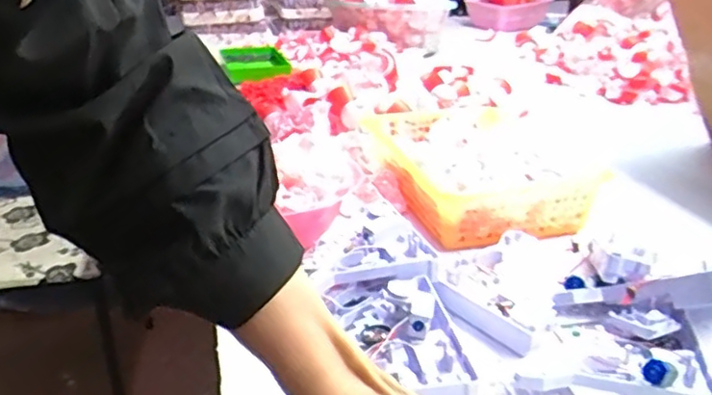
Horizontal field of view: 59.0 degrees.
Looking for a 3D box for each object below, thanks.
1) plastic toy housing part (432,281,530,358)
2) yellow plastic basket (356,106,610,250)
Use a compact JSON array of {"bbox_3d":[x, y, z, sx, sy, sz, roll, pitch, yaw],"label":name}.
[{"bbox_3d":[0.112,0.113,0.574,0.012,0.028,0.104,-17,29,-33],"label":"plastic toy housing part"},{"bbox_3d":[0.159,-0.050,0.874,0.237,0.065,0.362,-6,25,-13],"label":"yellow plastic basket"}]

